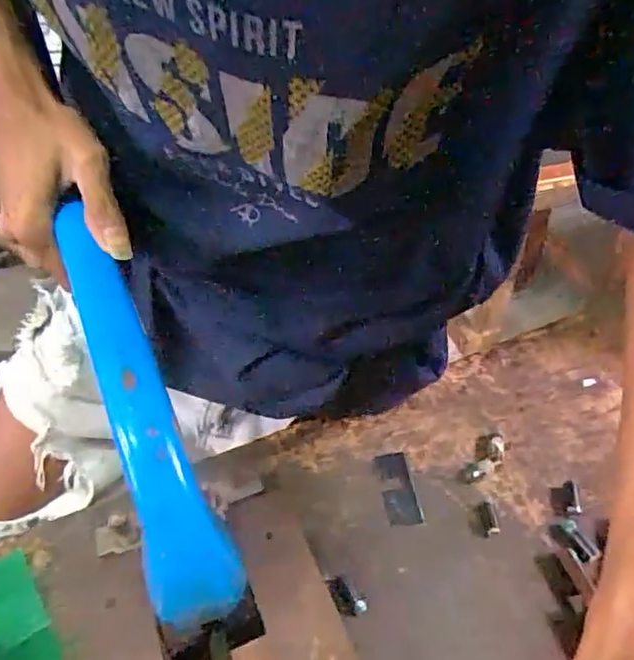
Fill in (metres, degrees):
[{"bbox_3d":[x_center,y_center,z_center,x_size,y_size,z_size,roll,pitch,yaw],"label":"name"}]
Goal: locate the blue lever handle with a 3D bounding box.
[{"bbox_3d":[-0.097,0.026,0.314,0.040,0.045,0.236,-19,68,-16],"label":"blue lever handle"}]

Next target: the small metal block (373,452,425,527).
[{"bbox_3d":[0.061,0.121,0.469,0.025,0.005,0.060,-8,44,-5],"label":"small metal block"}]

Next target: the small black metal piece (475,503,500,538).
[{"bbox_3d":[0.121,0.134,0.440,0.012,0.008,0.025,-5,44,-2],"label":"small black metal piece"}]

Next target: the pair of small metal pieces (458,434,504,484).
[{"bbox_3d":[0.128,0.100,0.475,0.023,0.013,0.049,22,49,25],"label":"pair of small metal pieces"}]

